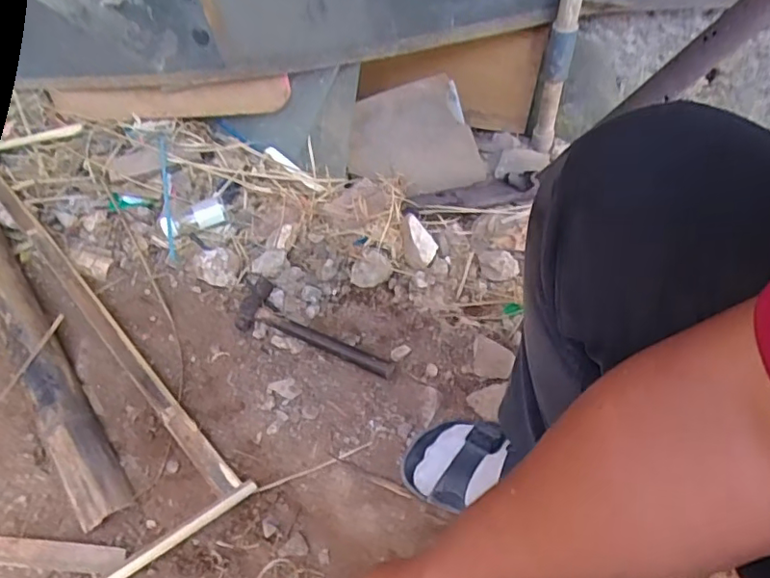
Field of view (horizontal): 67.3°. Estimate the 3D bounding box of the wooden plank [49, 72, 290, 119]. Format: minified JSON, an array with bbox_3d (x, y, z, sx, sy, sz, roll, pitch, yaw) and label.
[{"bbox_3d":[-0.355,-0.301,0.932,0.442,0.064,0.019,3,50,19],"label":"wooden plank"}]

